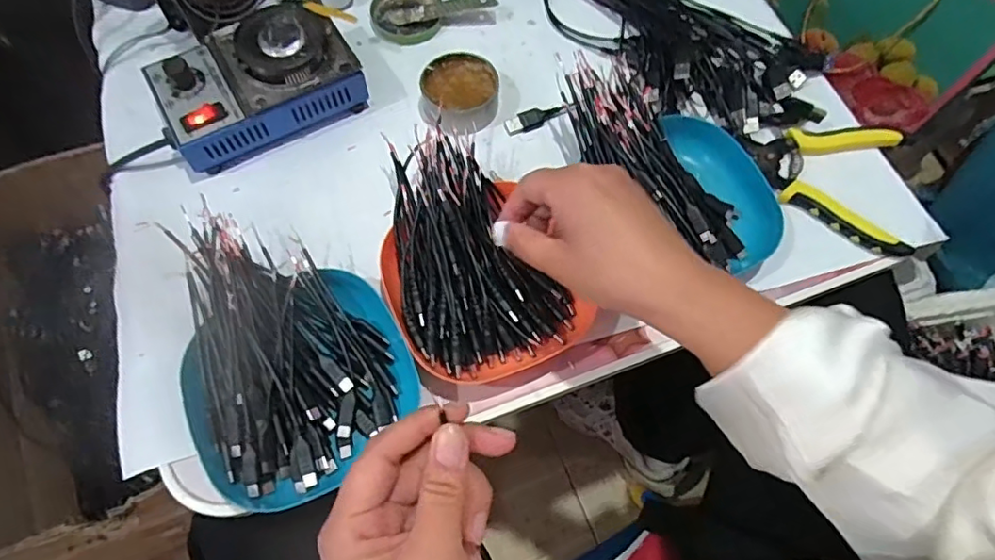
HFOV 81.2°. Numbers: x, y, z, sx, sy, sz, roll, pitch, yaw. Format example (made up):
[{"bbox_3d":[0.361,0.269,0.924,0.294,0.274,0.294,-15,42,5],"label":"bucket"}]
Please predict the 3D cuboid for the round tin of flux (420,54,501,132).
[{"bbox_3d":[-0.028,-0.153,0.485,0.063,0.026,0.071,-28,71,-13],"label":"round tin of flux"}]

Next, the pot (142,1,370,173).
[{"bbox_3d":[-0.193,-0.161,0.464,0.151,0.055,0.097,-28,71,-13],"label":"pot"}]

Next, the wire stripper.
[{"bbox_3d":[0.264,-0.081,0.468,0.125,0.018,0.108,14,68,4],"label":"wire stripper"}]

